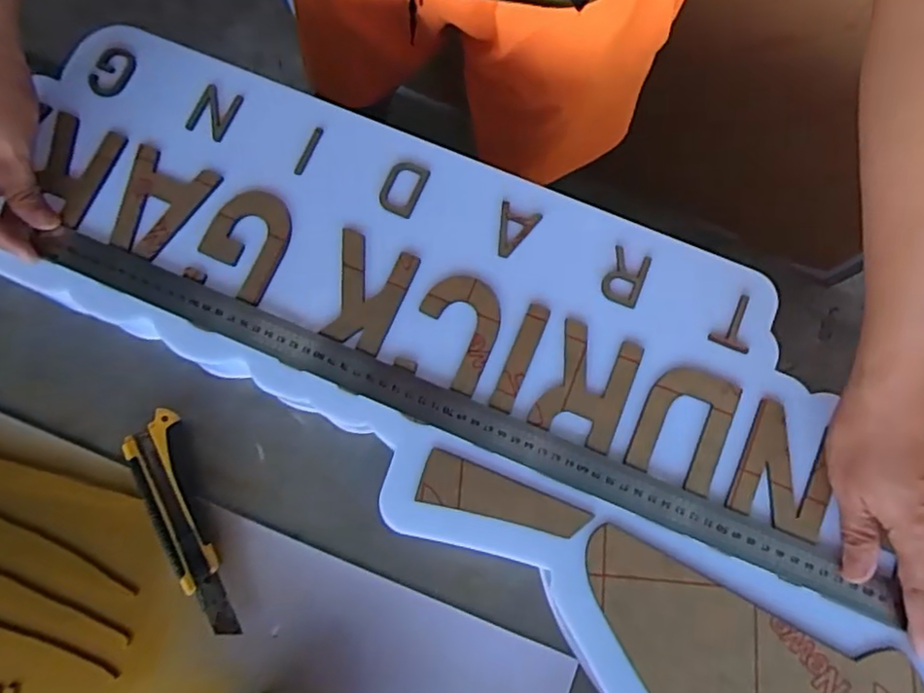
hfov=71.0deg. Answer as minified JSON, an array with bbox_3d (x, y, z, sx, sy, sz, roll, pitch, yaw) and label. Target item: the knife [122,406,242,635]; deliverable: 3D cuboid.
[{"bbox_3d":[-0.208,0.132,0.478,0.034,0.026,0.168,-23,79,-6],"label":"knife"}]

